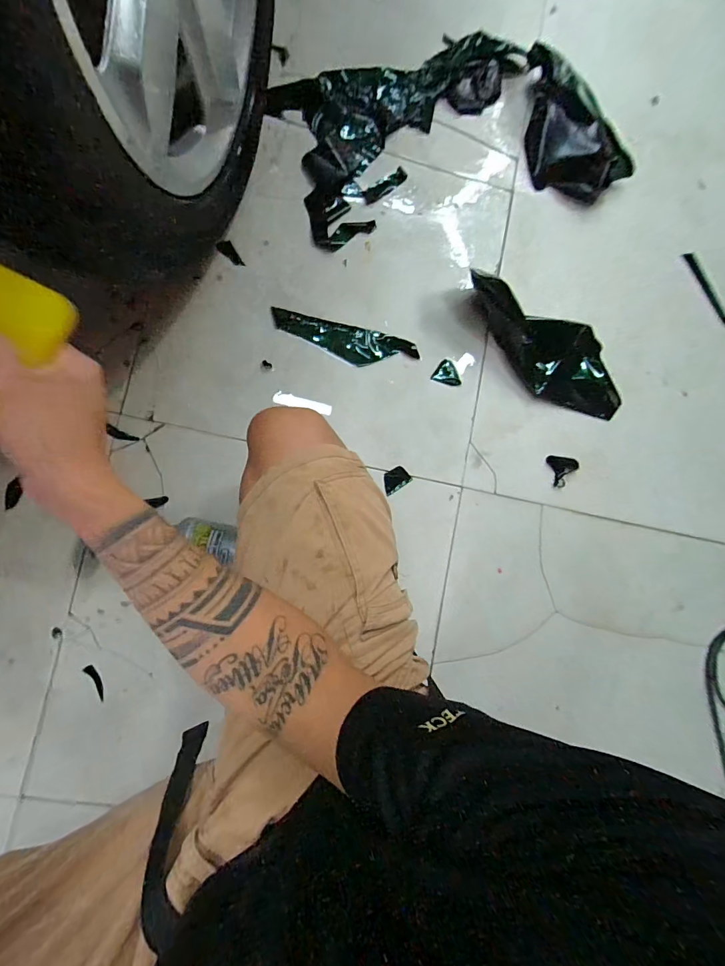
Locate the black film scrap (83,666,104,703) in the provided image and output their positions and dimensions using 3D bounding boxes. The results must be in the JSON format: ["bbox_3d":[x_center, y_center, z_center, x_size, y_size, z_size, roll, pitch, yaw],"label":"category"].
[{"bbox_3d":[-0.421,0.317,0.632,0.015,0.004,0.058,-31,91,-9],"label":"black film scrap"}]

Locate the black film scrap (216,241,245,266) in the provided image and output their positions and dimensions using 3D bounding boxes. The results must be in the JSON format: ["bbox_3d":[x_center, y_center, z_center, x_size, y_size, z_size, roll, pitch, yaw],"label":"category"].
[{"bbox_3d":[-0.235,-0.406,0.708,0.026,0.006,0.051,-33,97,-7],"label":"black film scrap"}]

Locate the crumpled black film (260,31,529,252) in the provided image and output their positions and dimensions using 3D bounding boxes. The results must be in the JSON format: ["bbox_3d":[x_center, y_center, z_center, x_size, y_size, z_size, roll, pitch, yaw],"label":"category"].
[{"bbox_3d":[0.048,-0.708,0.743,0.546,0.039,0.290,-43,93,-8],"label":"crumpled black film"}]

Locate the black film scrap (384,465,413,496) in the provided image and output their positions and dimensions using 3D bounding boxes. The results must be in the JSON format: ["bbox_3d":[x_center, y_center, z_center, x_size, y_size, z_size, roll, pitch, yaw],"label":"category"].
[{"bbox_3d":[0.060,-0.006,0.718,0.052,0.005,0.038,-34,100,-3],"label":"black film scrap"}]

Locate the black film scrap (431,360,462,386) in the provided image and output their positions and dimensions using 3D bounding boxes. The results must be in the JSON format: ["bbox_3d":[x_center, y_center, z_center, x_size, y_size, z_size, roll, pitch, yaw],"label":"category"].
[{"bbox_3d":[0.161,-0.200,0.743,0.053,0.012,0.042,33,83,-5],"label":"black film scrap"}]

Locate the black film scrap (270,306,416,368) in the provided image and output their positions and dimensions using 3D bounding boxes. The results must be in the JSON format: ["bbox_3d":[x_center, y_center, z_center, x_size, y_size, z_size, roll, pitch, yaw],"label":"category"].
[{"bbox_3d":[-0.032,-0.253,0.716,0.260,0.016,0.067,12,85,-7],"label":"black film scrap"}]

